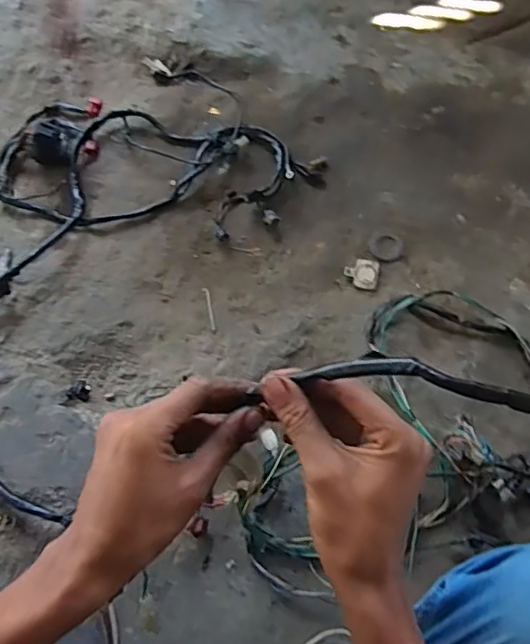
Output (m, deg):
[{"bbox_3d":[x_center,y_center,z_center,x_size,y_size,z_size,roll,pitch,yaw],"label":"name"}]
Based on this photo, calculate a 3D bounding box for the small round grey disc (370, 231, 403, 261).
[{"bbox_3d":[0.199,-0.125,0.920,0.051,0.004,0.051,-1,69,2],"label":"small round grey disc"}]

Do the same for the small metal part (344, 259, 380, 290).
[{"bbox_3d":[0.157,-0.079,0.901,0.055,0.012,0.050,-1,69,2],"label":"small metal part"}]

